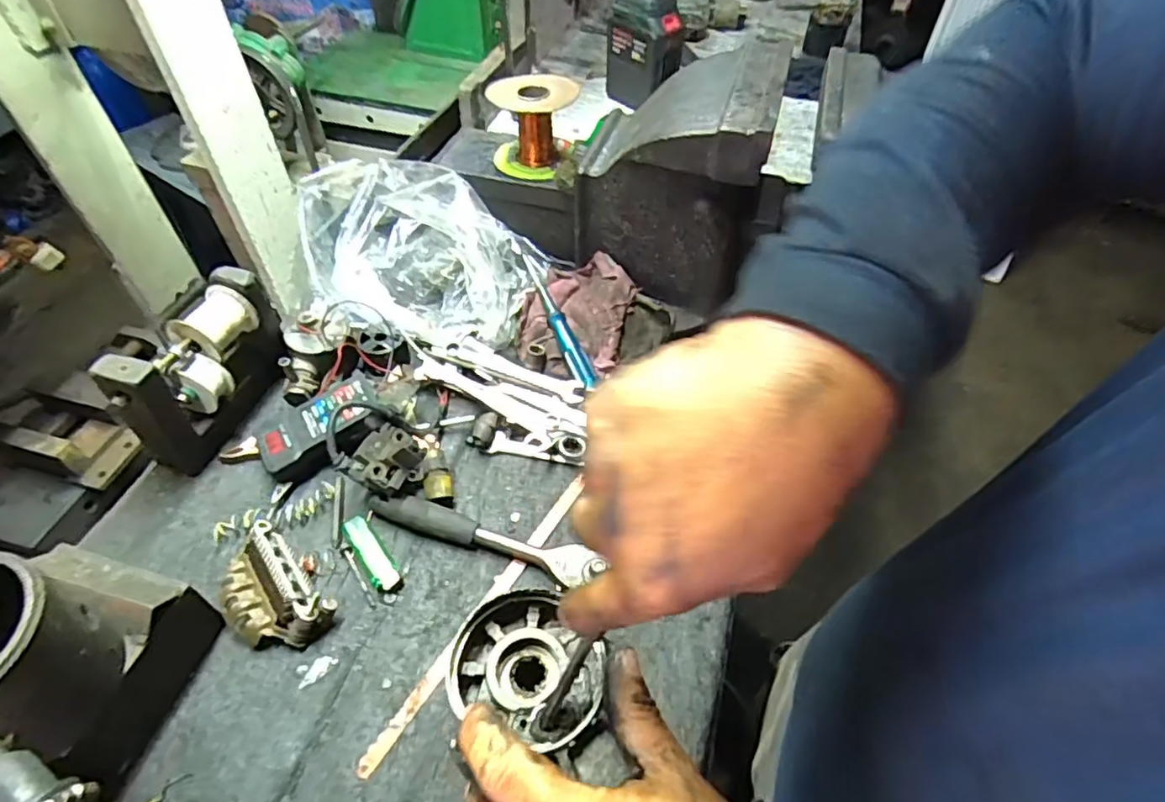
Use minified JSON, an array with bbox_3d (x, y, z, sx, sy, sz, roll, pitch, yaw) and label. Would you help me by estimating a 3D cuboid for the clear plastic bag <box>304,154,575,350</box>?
[{"bbox_3d":[-0.194,-0.152,0.713,0.269,0.142,0.181,21,52,16],"label":"clear plastic bag"}]

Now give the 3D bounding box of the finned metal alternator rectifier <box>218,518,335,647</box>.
[{"bbox_3d":[-0.263,0.161,0.515,0.109,0.031,0.066,36,58,26],"label":"finned metal alternator rectifier"}]

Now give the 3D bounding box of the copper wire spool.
[{"bbox_3d":[-0.055,-0.308,0.690,0.094,0.086,0.081,2,50,1],"label":"copper wire spool"}]

